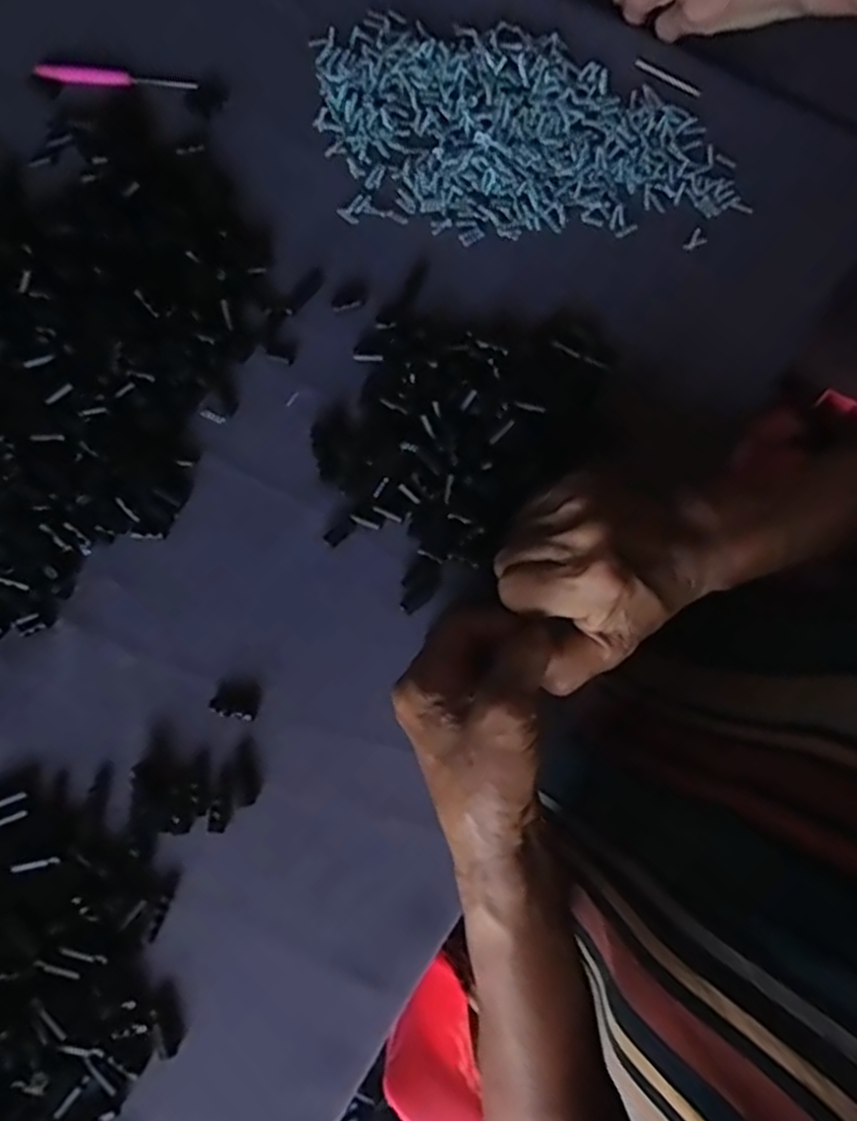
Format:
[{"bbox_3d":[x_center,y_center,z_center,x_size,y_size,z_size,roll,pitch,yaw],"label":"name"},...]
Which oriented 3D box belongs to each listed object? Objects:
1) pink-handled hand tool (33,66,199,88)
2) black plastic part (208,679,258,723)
[{"bbox_3d":[-0.200,-0.310,0.486,0.102,0.006,0.013,8,78,3],"label":"pink-handled hand tool"},{"bbox_3d":[-0.103,0.073,0.403,0.024,0.004,0.021,12,79,4],"label":"black plastic part"}]

